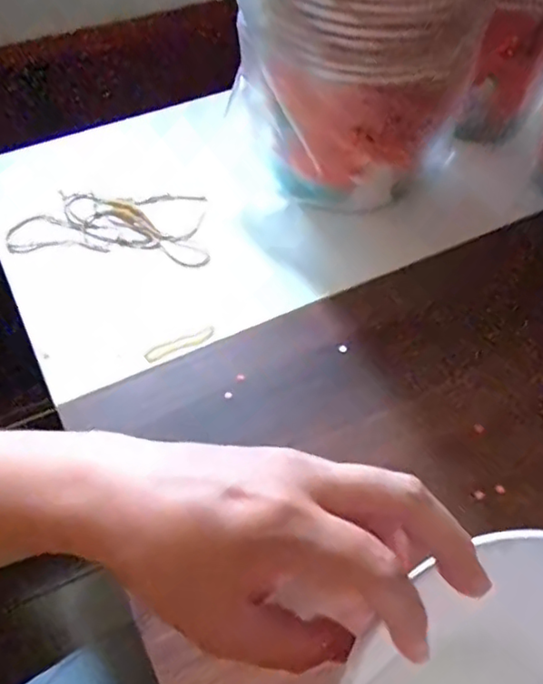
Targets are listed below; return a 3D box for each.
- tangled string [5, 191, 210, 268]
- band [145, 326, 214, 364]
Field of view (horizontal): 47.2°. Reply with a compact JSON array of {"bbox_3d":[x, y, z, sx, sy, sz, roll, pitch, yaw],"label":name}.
[{"bbox_3d":[-0.128,-0.097,0.510,0.154,0.013,0.081,4,54,3],"label":"tangled string"},{"bbox_3d":[-0.065,0.002,0.449,0.054,0.004,0.010,-23,66,-23],"label":"band"}]

